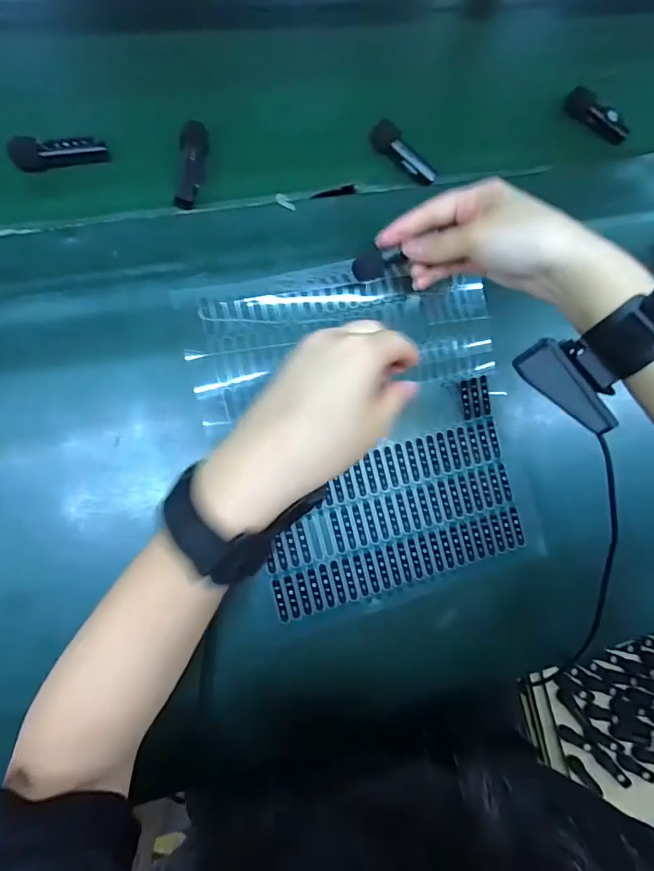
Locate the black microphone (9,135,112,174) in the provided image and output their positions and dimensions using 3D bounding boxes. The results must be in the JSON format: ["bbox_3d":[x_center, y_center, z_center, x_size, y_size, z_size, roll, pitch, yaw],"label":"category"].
[{"bbox_3d":[-0.193,-0.206,0.329,0.063,0.019,0.015,-14,90,-8],"label":"black microphone"}]

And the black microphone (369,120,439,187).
[{"bbox_3d":[0.062,-0.231,0.375,0.019,0.021,0.066,-40,93,-8],"label":"black microphone"}]

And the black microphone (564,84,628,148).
[{"bbox_3d":[0.244,-0.288,0.407,0.063,0.024,0.017,33,84,-6],"label":"black microphone"}]

